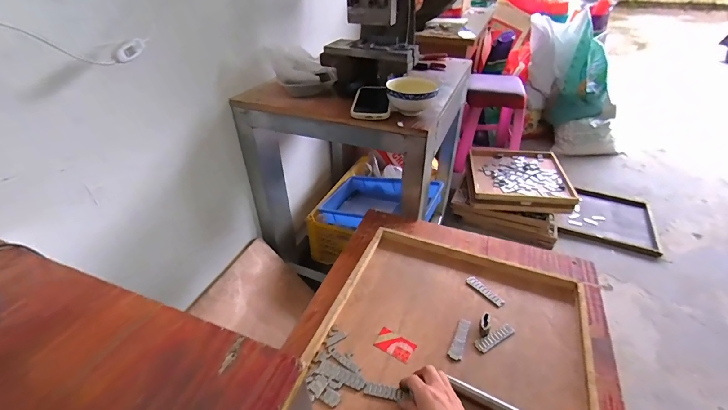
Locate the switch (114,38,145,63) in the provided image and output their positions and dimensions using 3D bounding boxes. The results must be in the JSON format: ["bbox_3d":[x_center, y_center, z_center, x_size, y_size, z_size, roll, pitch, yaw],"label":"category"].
[{"bbox_3d":[-0.358,-0.237,0.517,0.011,0.019,0.053,15,57,19],"label":"switch"}]

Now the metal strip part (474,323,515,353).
[{"bbox_3d":[0.215,0.217,0.553,0.077,0.004,0.020,-20,41,-24],"label":"metal strip part"}]

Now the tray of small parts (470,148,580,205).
[{"bbox_3d":[0.714,-0.153,1.576,0.427,0.049,0.475,9,38,11],"label":"tray of small parts"}]

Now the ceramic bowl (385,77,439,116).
[{"bbox_3d":[0.104,-0.227,0.726,0.103,0.058,0.098,0,37,0],"label":"ceramic bowl"}]

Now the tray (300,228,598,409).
[{"bbox_3d":[0.138,0.220,0.542,0.393,0.031,0.406,14,39,17],"label":"tray"}]

